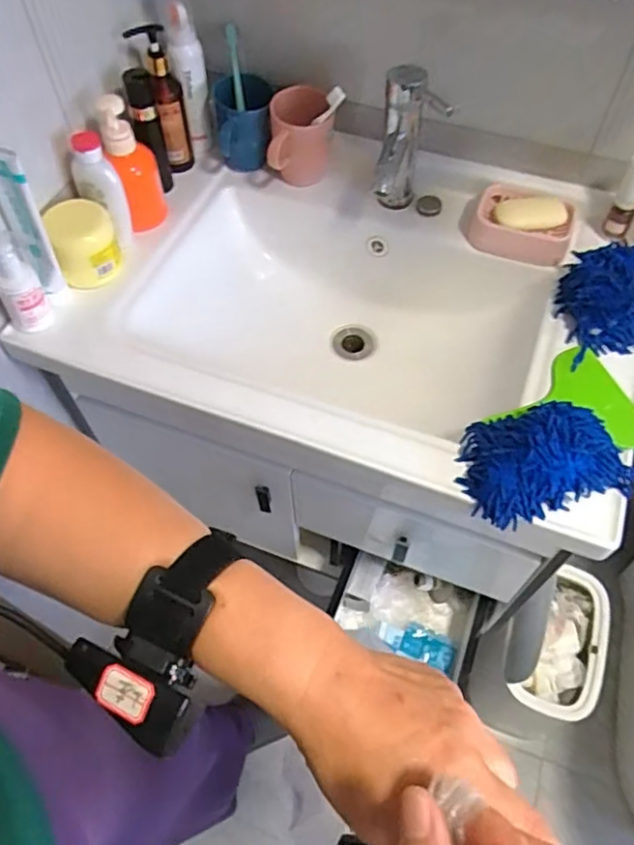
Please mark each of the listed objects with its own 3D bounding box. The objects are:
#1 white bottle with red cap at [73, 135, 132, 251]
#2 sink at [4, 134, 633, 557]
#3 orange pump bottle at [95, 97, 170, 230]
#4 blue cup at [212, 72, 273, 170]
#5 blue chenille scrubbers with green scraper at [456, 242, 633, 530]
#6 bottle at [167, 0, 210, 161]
[{"bbox_3d":[-0.258,-0.272,0.746,0.046,0.143,0.050,19,60,12],"label":"white bottle with red cap"},{"bbox_3d":[0.057,-0.123,0.828,0.653,0.191,0.463,20,60,12],"label":"sink"},{"bbox_3d":[-0.223,-0.315,0.763,0.060,0.157,0.052,-25,61,-14],"label":"orange pump bottle"},{"bbox_3d":[-0.099,-0.402,0.846,0.081,0.097,0.092,-8,59,-5],"label":"blue cup"},{"bbox_3d":[0.285,-0.047,0.646,0.152,0.055,0.375,29,63,17],"label":"blue chenille scrubbers with green scraper"},{"bbox_3d":[-0.165,-0.442,0.823,0.041,0.203,0.047,-8,59,-4],"label":"bottle"}]

